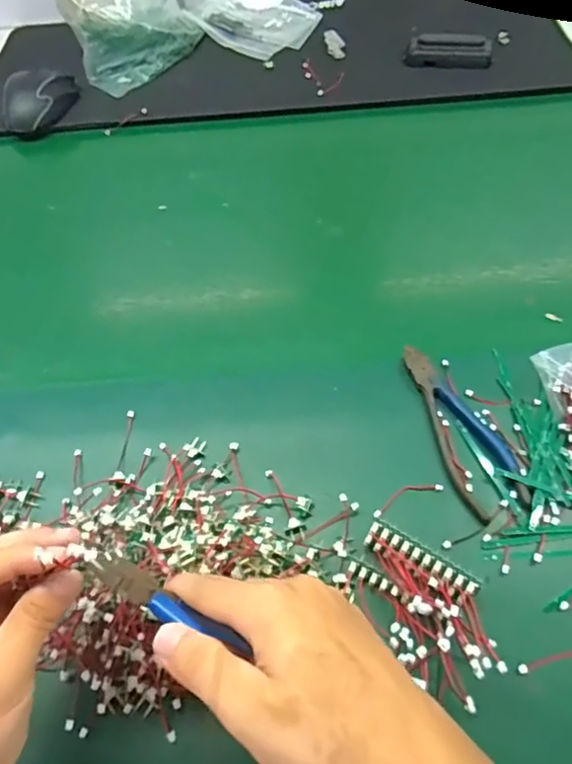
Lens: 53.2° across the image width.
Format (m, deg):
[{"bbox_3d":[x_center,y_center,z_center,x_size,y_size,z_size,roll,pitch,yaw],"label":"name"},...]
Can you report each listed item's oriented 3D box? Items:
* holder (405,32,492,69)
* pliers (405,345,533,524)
[{"bbox_3d":[0.209,-0.422,0.731,0.103,0.035,0.030,12,56,11],"label":"holder"},{"bbox_3d":[0.133,0.030,0.428,0.048,0.011,0.143,-13,55,-6],"label":"pliers"}]

